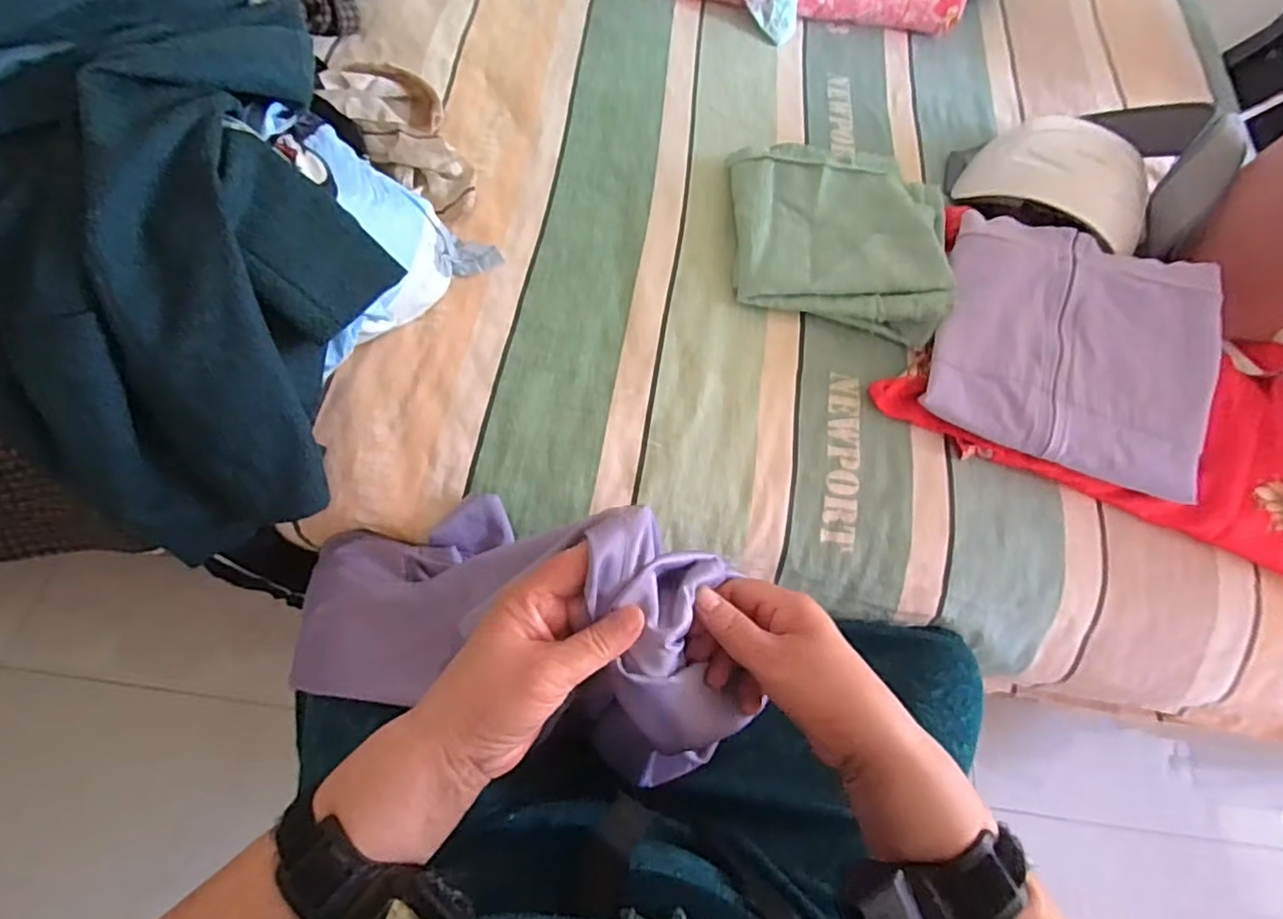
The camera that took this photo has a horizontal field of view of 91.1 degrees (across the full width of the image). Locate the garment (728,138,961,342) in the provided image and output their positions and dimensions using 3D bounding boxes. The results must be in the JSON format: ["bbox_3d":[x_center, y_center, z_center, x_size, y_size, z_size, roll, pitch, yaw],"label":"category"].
[{"bbox_3d":[0.242,-0.290,0.783,0.278,0.056,0.256,14,65,0],"label":"garment"}]

